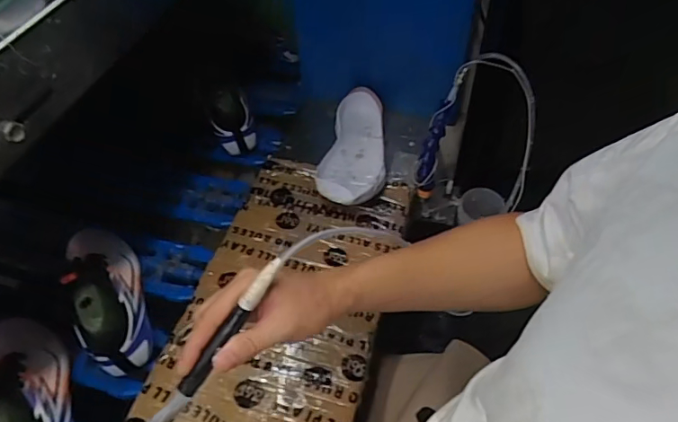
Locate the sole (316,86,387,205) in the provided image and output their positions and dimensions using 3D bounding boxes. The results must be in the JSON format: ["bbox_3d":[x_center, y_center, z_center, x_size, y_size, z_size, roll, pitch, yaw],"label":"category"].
[{"bbox_3d":[0.023,-0.104,0.802,0.098,0.049,0.262,2,52,3],"label":"sole"}]

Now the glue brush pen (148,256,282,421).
[{"bbox_3d":[-0.099,0.108,0.393,0.013,0.021,0.172,33,84,26],"label":"glue brush pen"}]

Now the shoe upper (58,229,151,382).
[{"bbox_3d":[-0.306,0.090,0.646,0.077,0.106,0.236,-23,55,-16],"label":"shoe upper"}]

